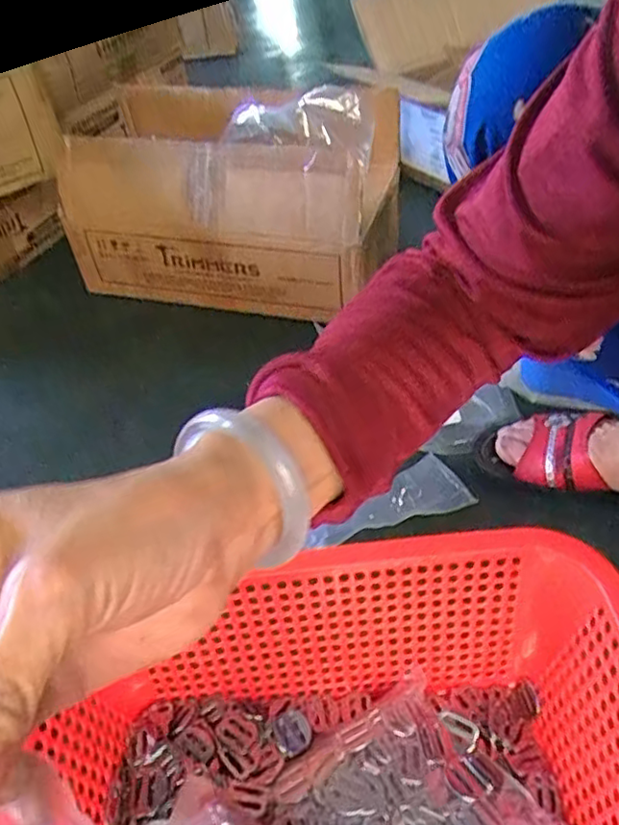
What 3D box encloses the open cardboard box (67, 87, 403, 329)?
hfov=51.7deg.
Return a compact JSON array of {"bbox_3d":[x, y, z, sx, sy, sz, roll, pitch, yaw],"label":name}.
[{"bbox_3d":[-0.089,-0.302,0.884,0.409,0.197,0.260,9,47,17],"label":"open cardboard box"}]

